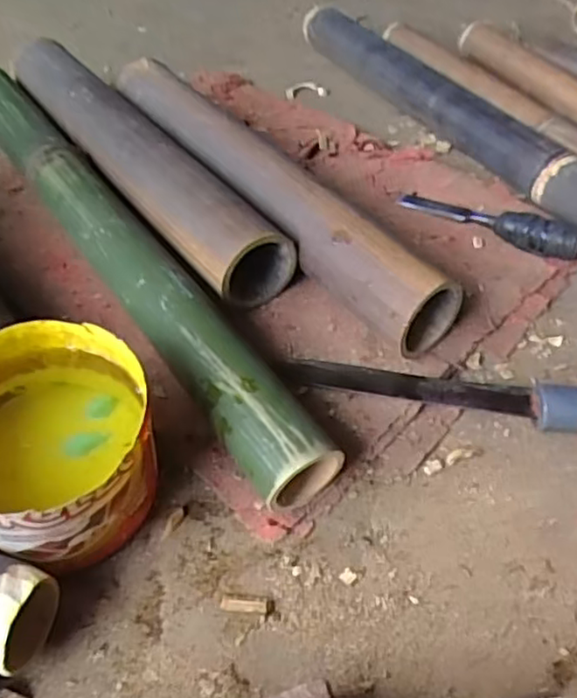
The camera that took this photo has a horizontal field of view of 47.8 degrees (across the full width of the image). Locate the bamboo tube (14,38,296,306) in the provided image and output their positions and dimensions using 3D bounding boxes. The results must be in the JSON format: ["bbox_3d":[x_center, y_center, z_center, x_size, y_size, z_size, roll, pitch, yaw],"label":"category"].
[{"bbox_3d":[-0.170,-0.210,0.711,0.084,0.083,0.477,-30,57,-25],"label":"bamboo tube"}]

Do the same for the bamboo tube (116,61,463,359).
[{"bbox_3d":[-0.036,-0.171,0.681,0.082,0.085,0.503,-31,57,-26],"label":"bamboo tube"}]

